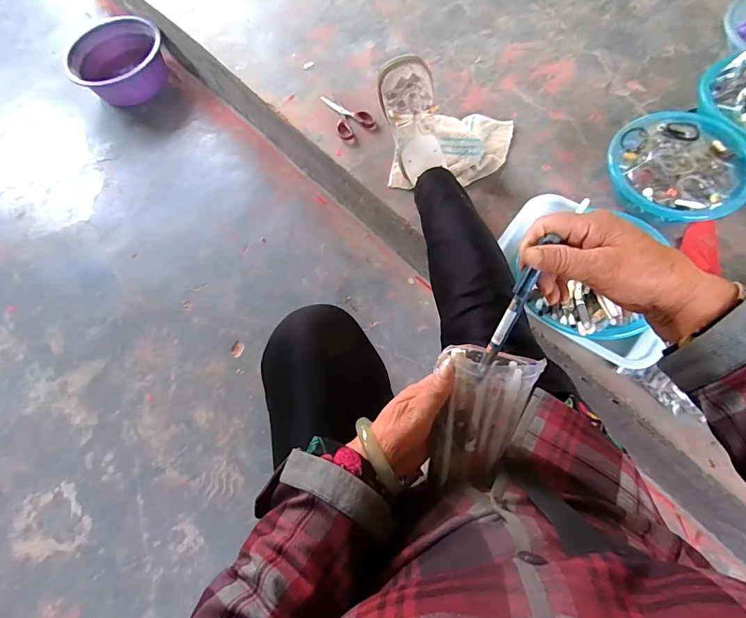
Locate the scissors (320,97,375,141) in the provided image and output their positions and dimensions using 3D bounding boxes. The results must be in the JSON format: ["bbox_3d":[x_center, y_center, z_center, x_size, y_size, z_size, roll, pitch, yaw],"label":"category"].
[{"bbox_3d":[-0.055,-0.444,0.889,0.084,0.017,0.143,-22,69,-4],"label":"scissors"}]

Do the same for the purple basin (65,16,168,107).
[{"bbox_3d":[-0.760,-0.743,1.206,0.228,0.106,0.267,30,73,13],"label":"purple basin"}]

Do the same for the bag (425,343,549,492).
[{"bbox_3d":[0.098,0.107,0.386,0.091,0.045,0.143,15,105,1],"label":"bag"}]

